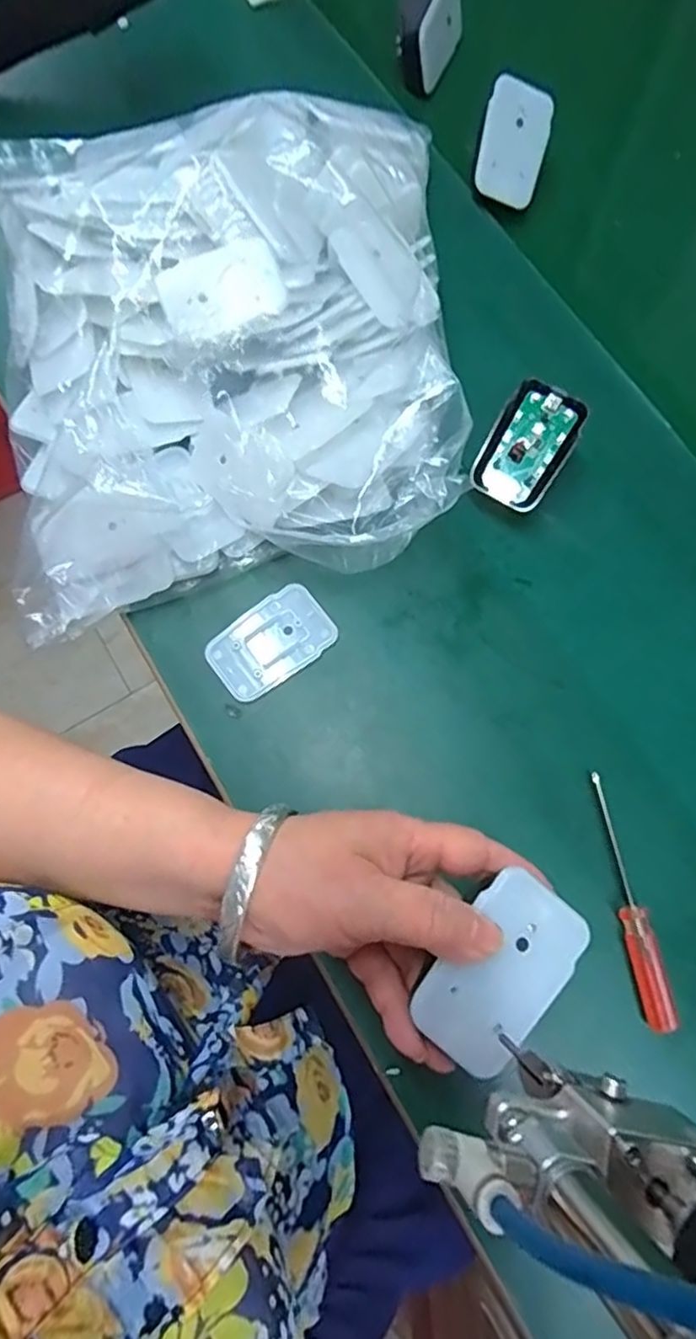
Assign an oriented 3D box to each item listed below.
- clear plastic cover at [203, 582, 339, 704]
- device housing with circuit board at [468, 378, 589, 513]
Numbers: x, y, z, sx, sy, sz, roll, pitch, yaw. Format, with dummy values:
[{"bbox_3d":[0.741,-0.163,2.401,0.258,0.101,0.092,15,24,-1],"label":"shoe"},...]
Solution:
[{"bbox_3d":[-0.044,-0.015,0.376,0.070,0.004,0.045,-37,78,-8],"label":"clear plastic cover"},{"bbox_3d":[0.104,-0.129,0.380,0.045,0.008,0.070,34,96,8],"label":"device housing with circuit board"}]

